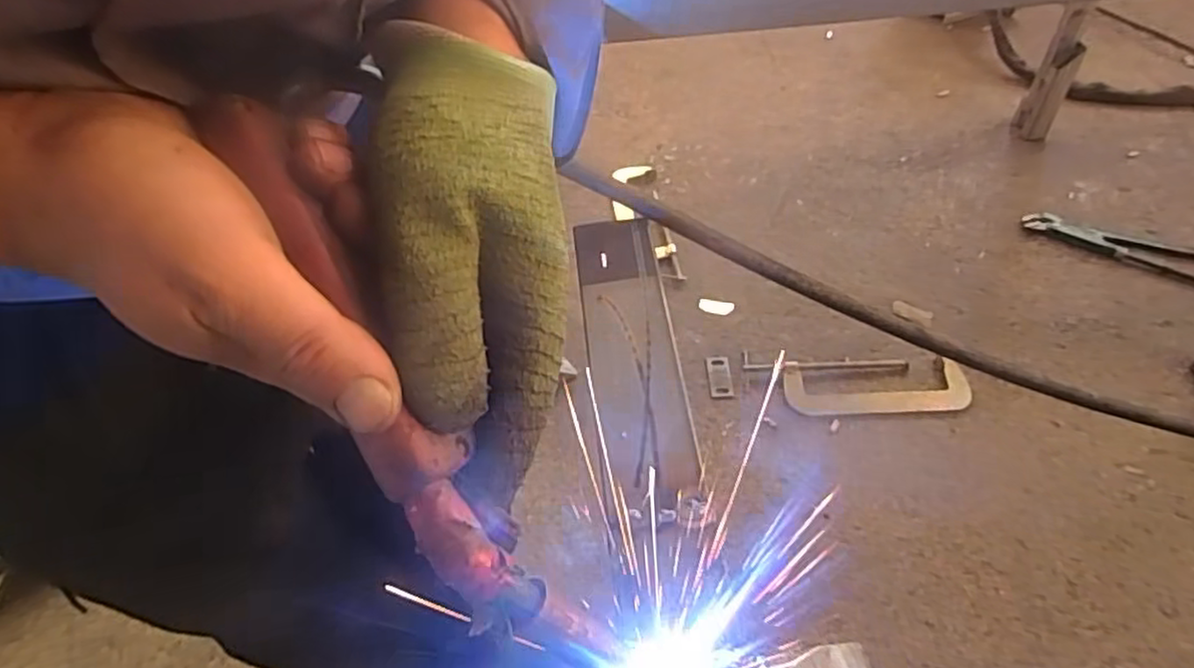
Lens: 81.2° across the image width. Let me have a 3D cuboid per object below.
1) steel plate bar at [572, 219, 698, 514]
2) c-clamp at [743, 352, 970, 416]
[{"bbox_3d":[0.018,0.004,0.388,0.047,0.008,0.184,-9,52,3],"label":"steel plate bar"},{"bbox_3d":[0.469,0.088,1.265,0.379,0.029,0.122,1,49,5],"label":"c-clamp"}]

